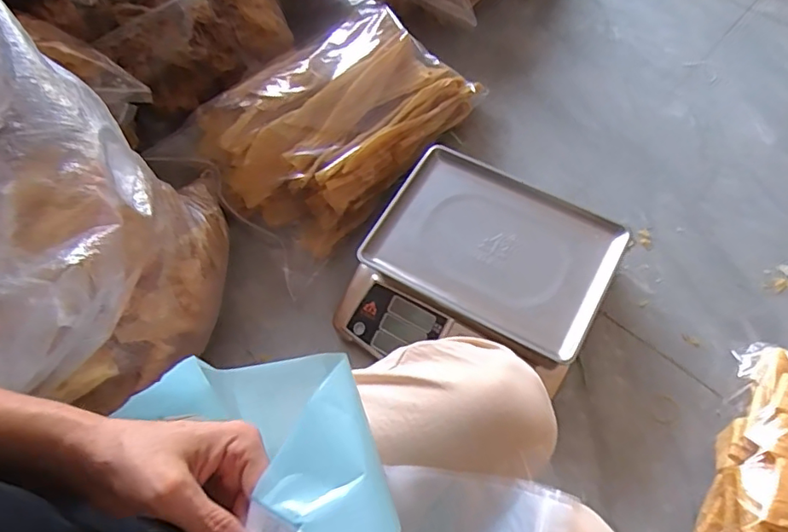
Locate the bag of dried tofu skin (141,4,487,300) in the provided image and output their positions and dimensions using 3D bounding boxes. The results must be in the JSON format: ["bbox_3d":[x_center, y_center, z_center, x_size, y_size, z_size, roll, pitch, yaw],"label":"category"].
[{"bbox_3d":[-0.105,-0.230,0.925,0.511,0.159,0.320,-37,67,-15],"label":"bag of dried tofu skin"}]

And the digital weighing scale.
[{"bbox_3d":[0.129,0.019,0.815,0.328,0.110,0.325,26,67,16],"label":"digital weighing scale"}]

